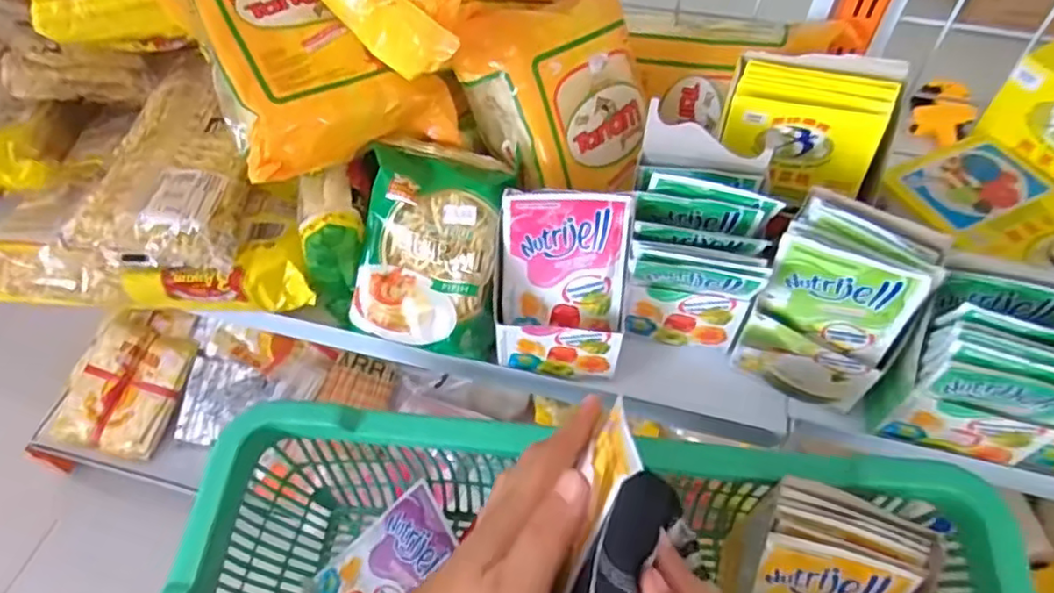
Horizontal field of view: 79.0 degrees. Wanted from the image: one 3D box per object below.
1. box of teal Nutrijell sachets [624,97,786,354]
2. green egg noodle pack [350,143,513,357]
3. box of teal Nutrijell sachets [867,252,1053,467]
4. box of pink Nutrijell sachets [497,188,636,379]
[{"bbox_3d":[0.110,-0.033,0.426,0.084,0.120,0.096,9,54,7],"label":"box of teal Nutrijell sachets"},{"bbox_3d":[-0.063,-0.032,0.435,0.098,0.134,0.037,10,11,7],"label":"green egg noodle pack"},{"bbox_3d":[0.276,0.037,0.387,0.086,0.097,0.086,18,55,13],"label":"box of teal Nutrijell sachets"},{"bbox_3d":[0.023,-0.008,0.413,0.082,0.098,0.070,4,53,3],"label":"box of pink Nutrijell sachets"}]

